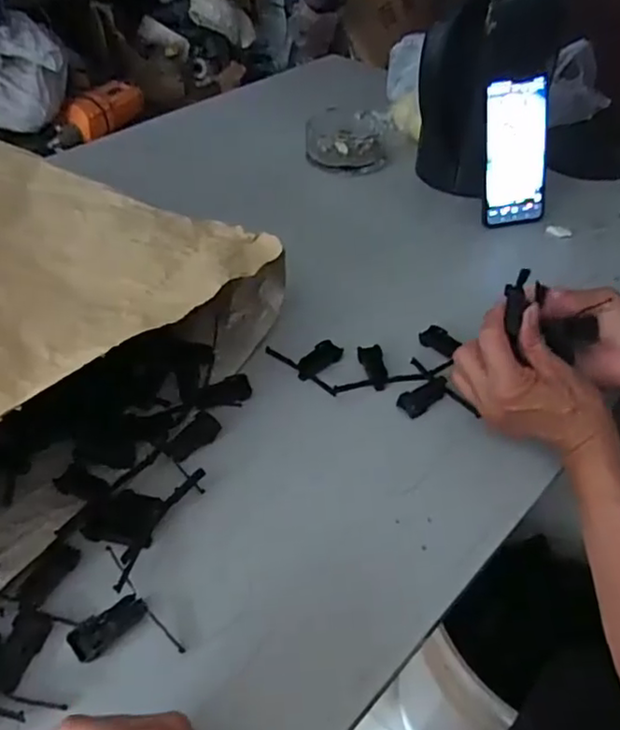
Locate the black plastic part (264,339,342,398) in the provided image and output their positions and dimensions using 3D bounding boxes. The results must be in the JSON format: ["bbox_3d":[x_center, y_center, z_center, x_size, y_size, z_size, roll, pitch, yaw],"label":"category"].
[{"bbox_3d":[0.006,-0.006,0.569,0.080,0.009,0.050,34,53,31],"label":"black plastic part"}]

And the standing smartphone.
[{"bbox_3d":[0.239,-0.244,0.717,0.077,0.161,0.014,-12,23,-13],"label":"standing smartphone"}]

